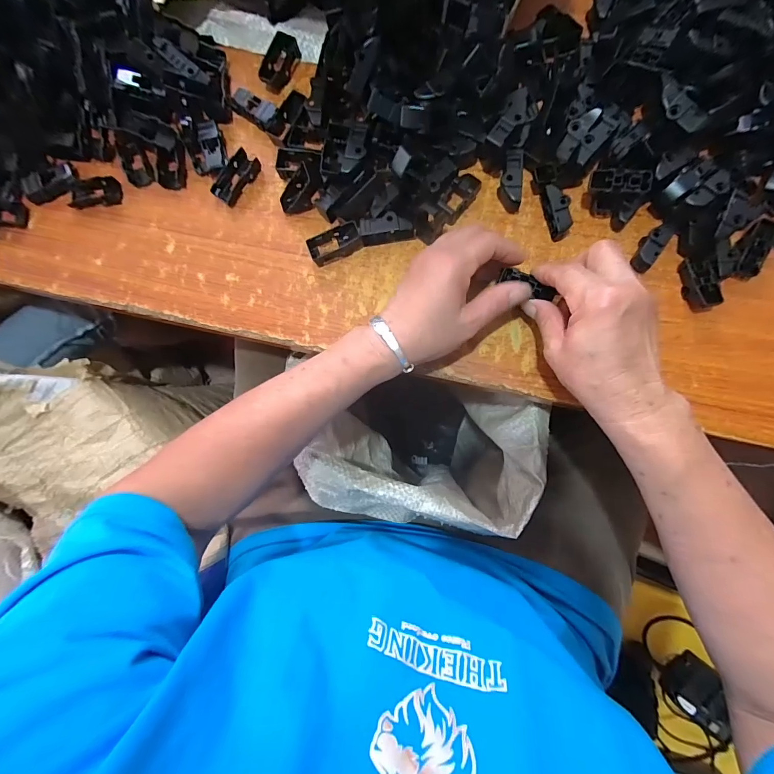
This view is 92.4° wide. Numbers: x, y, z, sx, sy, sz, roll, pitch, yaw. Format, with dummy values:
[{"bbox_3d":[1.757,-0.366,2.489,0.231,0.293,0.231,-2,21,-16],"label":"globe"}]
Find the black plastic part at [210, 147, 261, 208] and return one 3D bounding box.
[{"bbox_3d":[-0.152,-0.210,0.373,0.028,0.007,0.053,37,89,7],"label":"black plastic part"}]

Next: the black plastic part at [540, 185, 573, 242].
[{"bbox_3d":[0.154,-0.158,0.336,0.021,0.018,0.045,-16,84,3],"label":"black plastic part"}]

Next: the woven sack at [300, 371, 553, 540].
[{"bbox_3d":[0.056,0.076,0.586,0.242,0.495,0.153,15,86,6],"label":"woven sack"}]

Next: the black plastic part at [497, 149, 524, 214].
[{"bbox_3d":[0.114,-0.189,0.340,0.019,0.016,0.052,2,103,6],"label":"black plastic part"}]

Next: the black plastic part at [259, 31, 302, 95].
[{"bbox_3d":[-0.109,-0.330,0.378,0.025,0.016,0.052,30,88,7],"label":"black plastic part"}]

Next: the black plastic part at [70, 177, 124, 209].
[{"bbox_3d":[-0.301,-0.200,0.381,0.054,0.011,0.027,-3,85,5],"label":"black plastic part"}]

